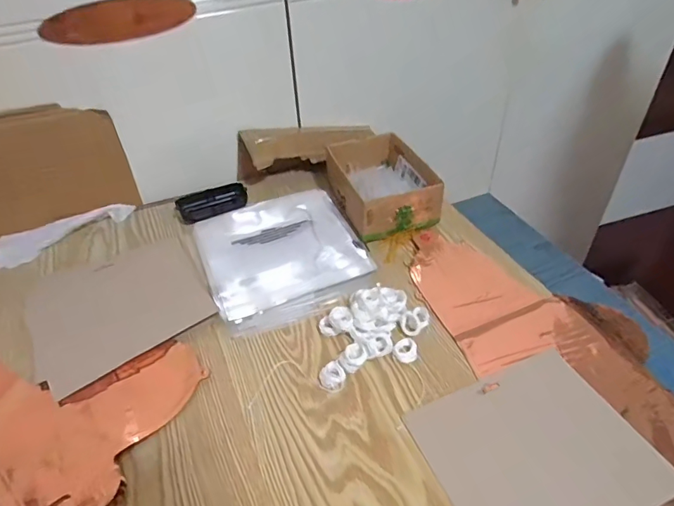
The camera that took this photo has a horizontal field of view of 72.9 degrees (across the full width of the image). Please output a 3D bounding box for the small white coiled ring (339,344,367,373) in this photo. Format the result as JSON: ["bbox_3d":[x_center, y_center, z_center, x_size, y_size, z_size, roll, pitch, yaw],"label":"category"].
[{"bbox_3d":[0.017,0.114,0.497,0.029,0.014,0.026,-32,48,-30],"label":"small white coiled ring"}]

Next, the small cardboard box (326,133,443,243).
[{"bbox_3d":[0.065,-0.109,0.705,0.128,0.068,0.193,-14,41,-13],"label":"small cardboard box"}]

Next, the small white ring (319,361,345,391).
[{"bbox_3d":[-0.005,0.131,0.484,0.027,0.007,0.030,-12,41,-10],"label":"small white ring"}]

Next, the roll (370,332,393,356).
[{"bbox_3d":[0.049,0.102,0.507,0.024,0.015,0.024,-2,40,2],"label":"roll"}]

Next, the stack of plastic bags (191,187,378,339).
[{"bbox_3d":[-0.076,-0.004,0.632,0.210,0.027,0.226,-17,42,-16],"label":"stack of plastic bags"}]

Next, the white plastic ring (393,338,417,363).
[{"bbox_3d":[0.076,0.107,0.506,0.026,0.008,0.027,-2,40,2],"label":"white plastic ring"}]

